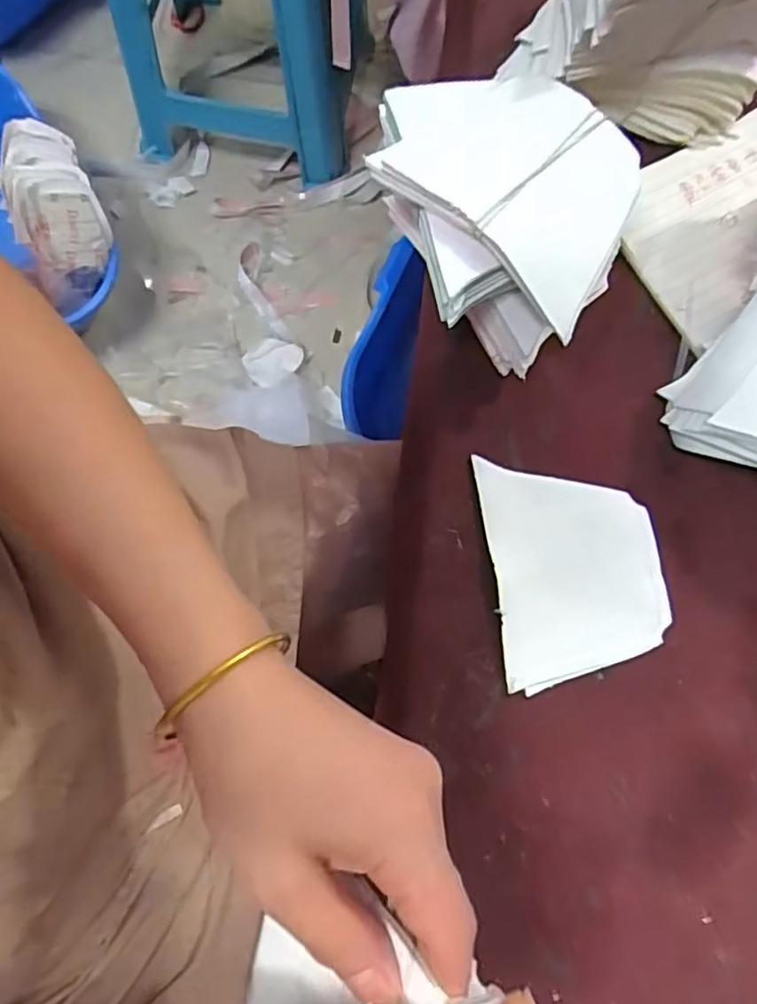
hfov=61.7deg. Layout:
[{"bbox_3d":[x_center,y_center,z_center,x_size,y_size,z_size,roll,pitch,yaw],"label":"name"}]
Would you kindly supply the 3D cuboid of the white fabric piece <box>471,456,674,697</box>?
[{"bbox_3d":[0.106,0.035,0.342,0.091,0.006,0.116,-7,78,-2],"label":"white fabric piece"}]

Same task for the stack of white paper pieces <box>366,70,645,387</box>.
[{"bbox_3d":[0.058,-0.148,0.341,0.141,0.081,0.121,21,79,4],"label":"stack of white paper pieces"}]

